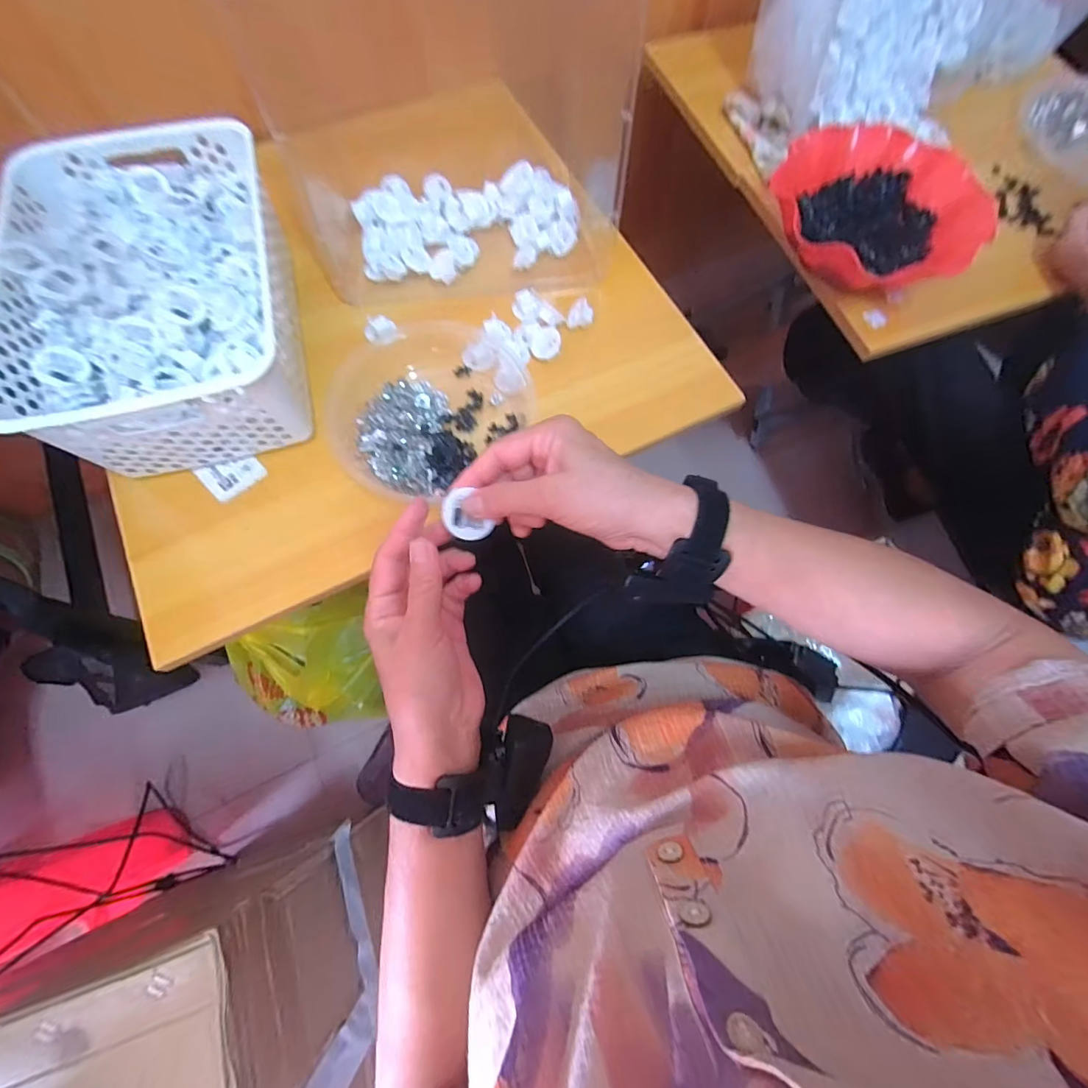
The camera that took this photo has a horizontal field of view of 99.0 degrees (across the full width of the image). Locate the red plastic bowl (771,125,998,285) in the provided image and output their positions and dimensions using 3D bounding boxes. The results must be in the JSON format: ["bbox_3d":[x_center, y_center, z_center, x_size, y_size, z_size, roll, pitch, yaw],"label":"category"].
[{"bbox_3d":[0.364,-0.365,0.526,0.208,0.062,0.210,-11,72,-6],"label":"red plastic bowl"}]

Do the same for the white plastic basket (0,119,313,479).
[{"bbox_3d":[-0.339,-0.227,0.427,0.206,0.111,0.302,-15,73,-7],"label":"white plastic basket"}]

